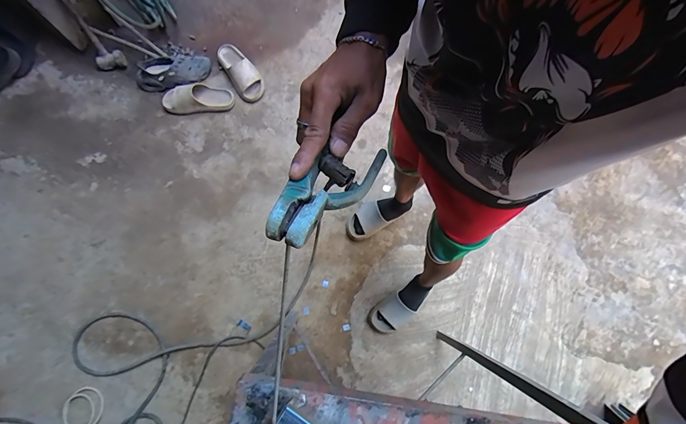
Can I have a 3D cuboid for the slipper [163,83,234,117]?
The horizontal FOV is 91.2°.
[{"bbox_3d":[-0.642,-0.506,1.475,0.304,0.068,0.133,-8,74,-4],"label":"slipper"}]

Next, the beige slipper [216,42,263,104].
[{"bbox_3d":[-0.470,-0.651,1.518,0.123,0.070,0.322,-32,77,-10],"label":"beige slipper"}]

